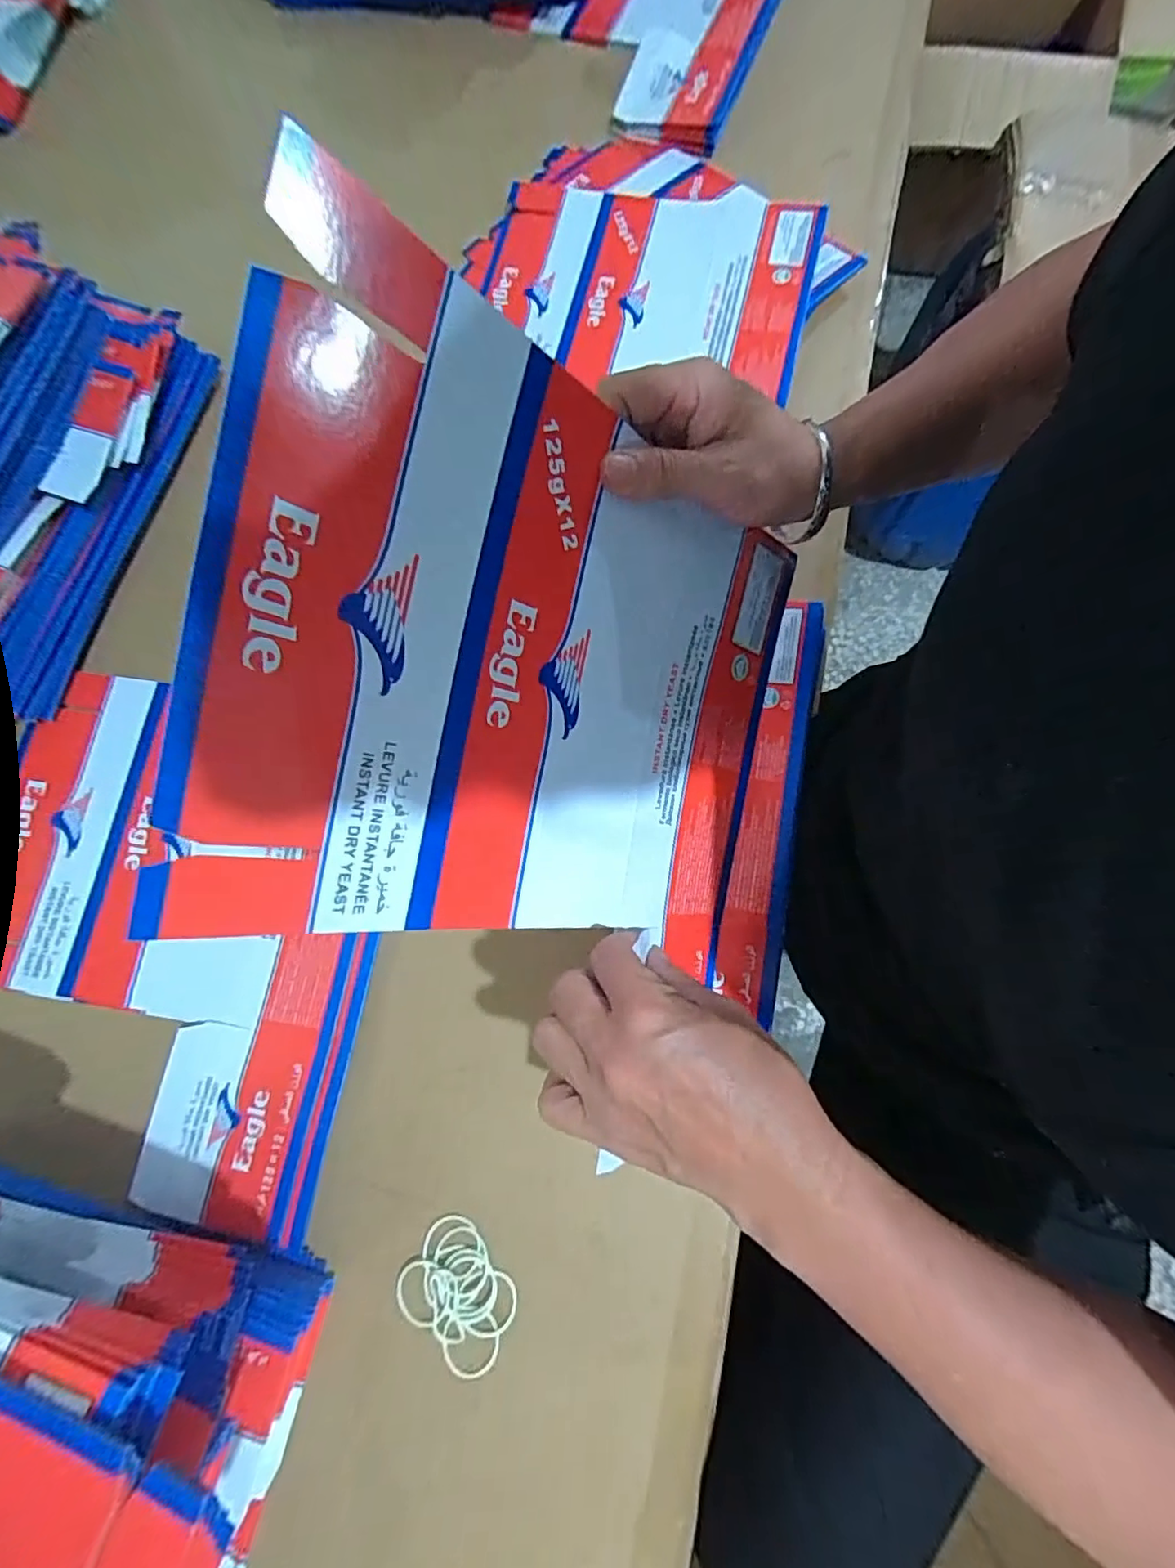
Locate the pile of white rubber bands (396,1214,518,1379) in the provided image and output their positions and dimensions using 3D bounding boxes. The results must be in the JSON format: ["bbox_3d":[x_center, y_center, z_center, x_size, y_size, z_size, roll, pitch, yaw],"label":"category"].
[{"bbox_3d":[-0.076,0.307,0.348,0.071,0.005,0.059,39,81,10],"label":"pile of white rubber bands"}]

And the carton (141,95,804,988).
[{"bbox_3d":[-0.010,-0.045,0.260,0.013,0.279,0.228,16,93,49],"label":"carton"}]

